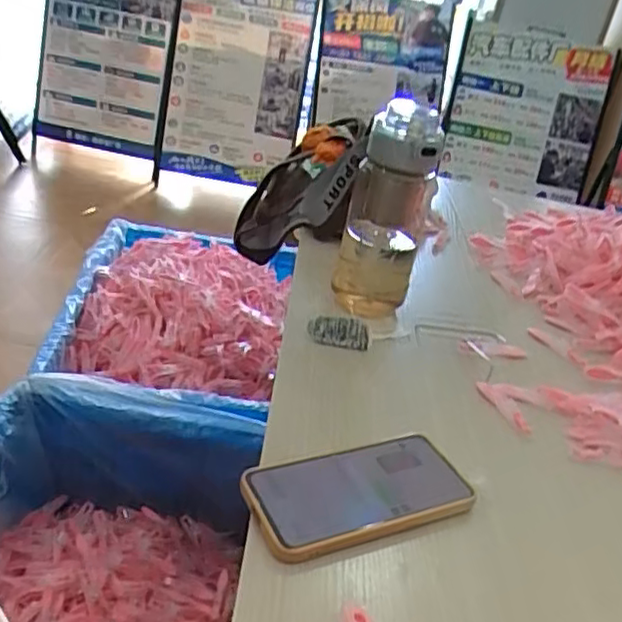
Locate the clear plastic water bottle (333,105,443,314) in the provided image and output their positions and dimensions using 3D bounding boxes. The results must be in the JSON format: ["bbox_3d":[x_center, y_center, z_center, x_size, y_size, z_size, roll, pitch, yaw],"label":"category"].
[{"bbox_3d":[0.084,-0.094,0.692,0.089,0.217,0.068,17,29,10],"label":"clear plastic water bottle"}]

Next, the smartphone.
[{"bbox_3d":[0.035,0.124,0.465,0.161,0.010,0.075,-6,35,-27],"label":"smartphone"}]

